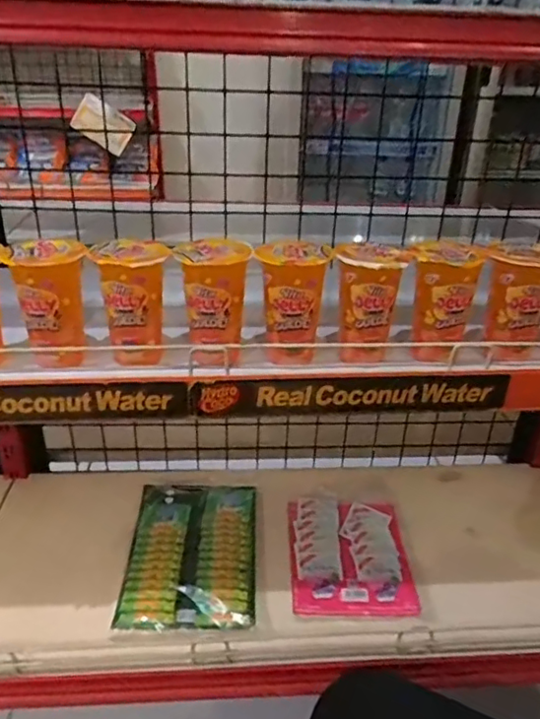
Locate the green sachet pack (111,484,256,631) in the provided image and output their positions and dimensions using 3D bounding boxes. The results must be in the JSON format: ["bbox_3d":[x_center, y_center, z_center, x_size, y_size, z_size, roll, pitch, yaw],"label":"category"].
[{"bbox_3d":[-0.106,0.259,0.804,0.170,0.018,0.248,0,28,-2],"label":"green sachet pack"}]

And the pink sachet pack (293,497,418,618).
[{"bbox_3d":[0.108,0.268,0.809,0.158,0.022,0.199,1,28,-2],"label":"pink sachet pack"}]

